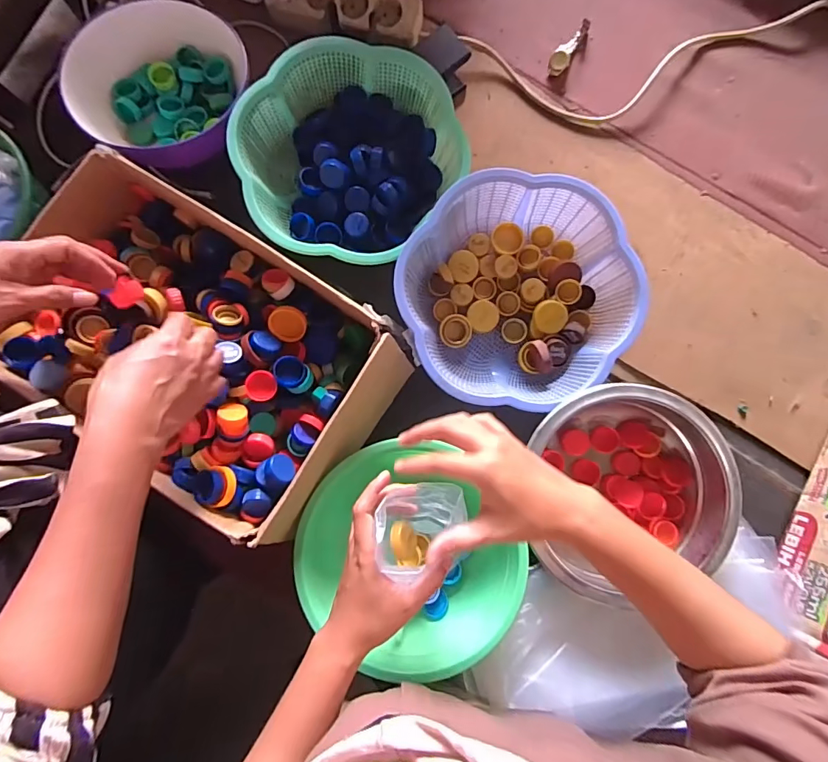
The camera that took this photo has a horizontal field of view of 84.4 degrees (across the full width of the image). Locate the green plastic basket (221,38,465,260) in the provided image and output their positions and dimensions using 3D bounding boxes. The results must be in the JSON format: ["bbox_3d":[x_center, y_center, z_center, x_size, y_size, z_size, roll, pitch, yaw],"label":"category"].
[{"bbox_3d":[-0.077,-0.263,0.548,0.236,0.091,0.265,42,86,4],"label":"green plastic basket"}]

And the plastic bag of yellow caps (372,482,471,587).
[{"bbox_3d":[0.008,0.123,0.392,0.070,0.078,0.065,-4,81,-1],"label":"plastic bag of yellow caps"}]

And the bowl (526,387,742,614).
[{"bbox_3d":[0.231,0.114,0.510,0.200,0.081,0.205,0,84,0],"label":"bowl"}]

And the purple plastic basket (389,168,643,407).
[{"bbox_3d":[0.114,-0.098,0.525,0.254,0.086,0.251,-16,84,-1],"label":"purple plastic basket"}]

